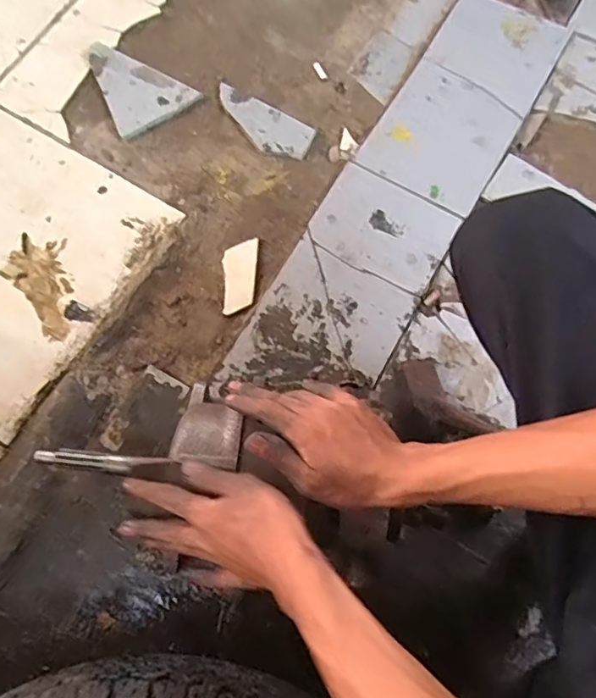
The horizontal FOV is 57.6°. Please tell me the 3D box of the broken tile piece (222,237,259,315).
[{"bbox_3d":[-0.083,-0.102,0.754,0.048,0.007,0.108,3,74,2],"label":"broken tile piece"}]

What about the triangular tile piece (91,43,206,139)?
[{"bbox_3d":[-0.256,-0.428,0.859,0.132,0.013,0.177,-33,75,-8],"label":"triangular tile piece"}]

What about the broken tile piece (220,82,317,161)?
[{"bbox_3d":[-0.059,-0.350,0.835,0.173,0.017,0.076,29,76,9],"label":"broken tile piece"}]

